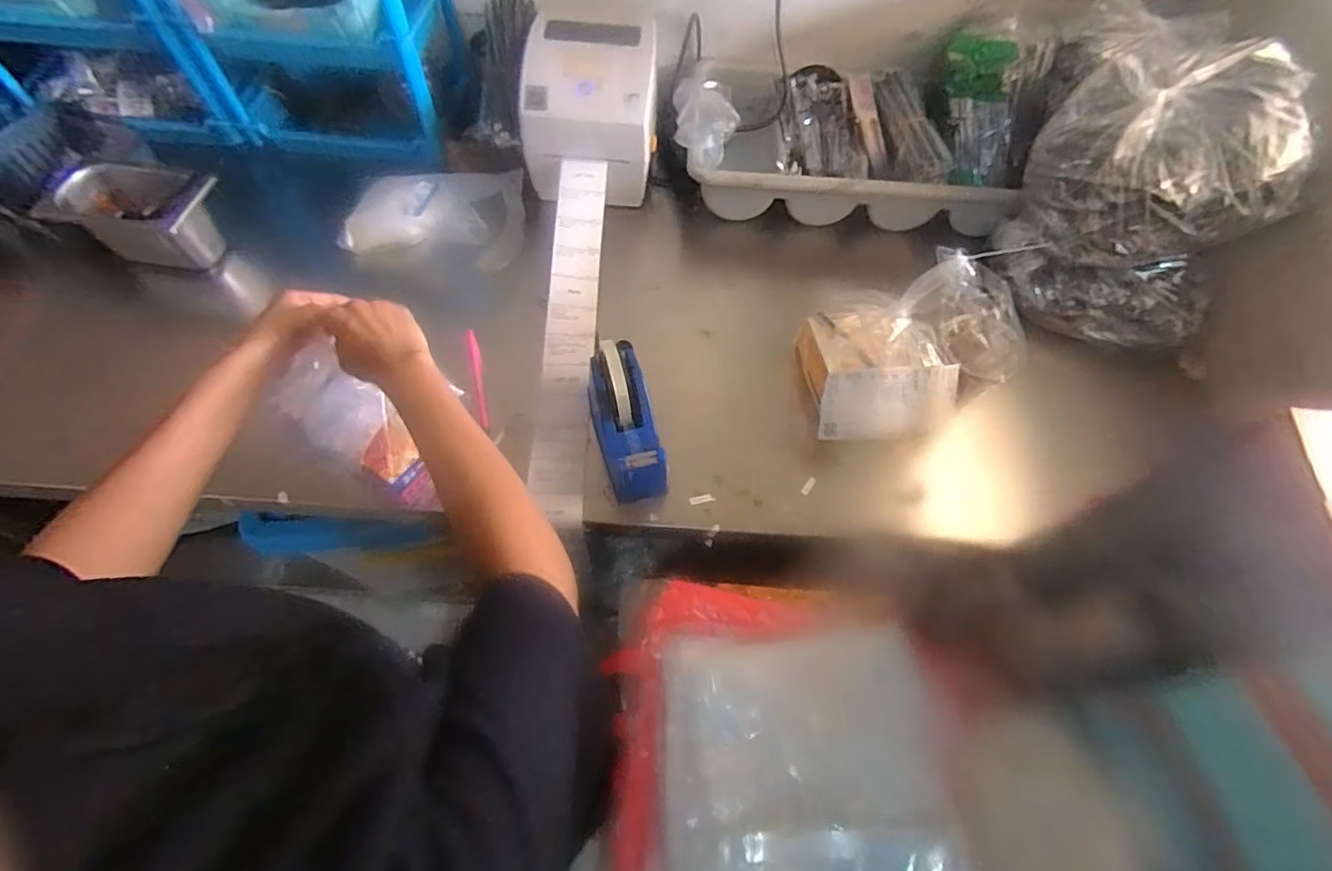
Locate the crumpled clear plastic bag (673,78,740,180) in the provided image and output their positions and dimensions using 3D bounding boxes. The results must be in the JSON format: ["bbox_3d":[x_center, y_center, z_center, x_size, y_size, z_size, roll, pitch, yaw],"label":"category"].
[{"bbox_3d":[0.054,-0.431,0.796,0.085,0.048,0.175,1,62,-2],"label":"crumpled clear plastic bag"}]

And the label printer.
[{"bbox_3d":[-0.107,-0.454,0.821,0.181,0.150,0.186,-2,62,-4],"label":"label printer"}]

